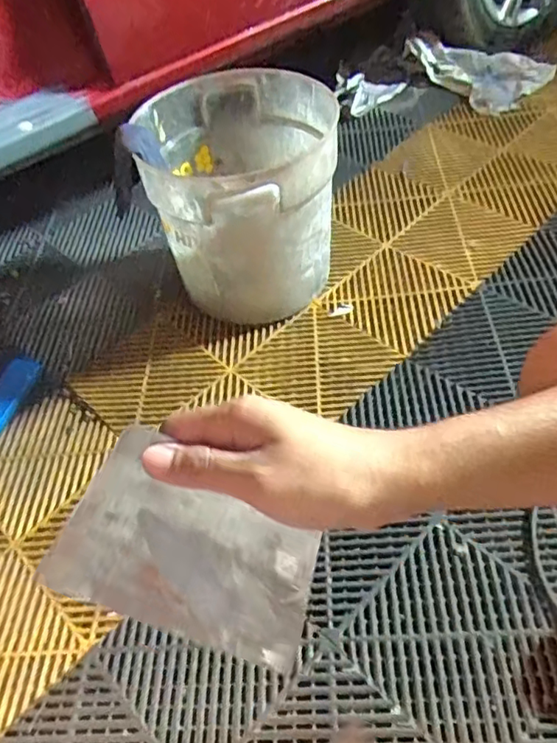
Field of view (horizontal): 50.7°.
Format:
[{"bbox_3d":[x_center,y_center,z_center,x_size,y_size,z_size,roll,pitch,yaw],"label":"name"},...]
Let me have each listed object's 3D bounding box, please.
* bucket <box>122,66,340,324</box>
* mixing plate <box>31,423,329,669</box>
[{"bbox_3d":[-0.055,-0.264,0.935,0.275,0.305,0.276,-5,49,5],"label":"bucket"},{"bbox_3d":[-0.043,0.095,0.311,0.135,0.004,0.091,23,93,-4],"label":"mixing plate"}]

